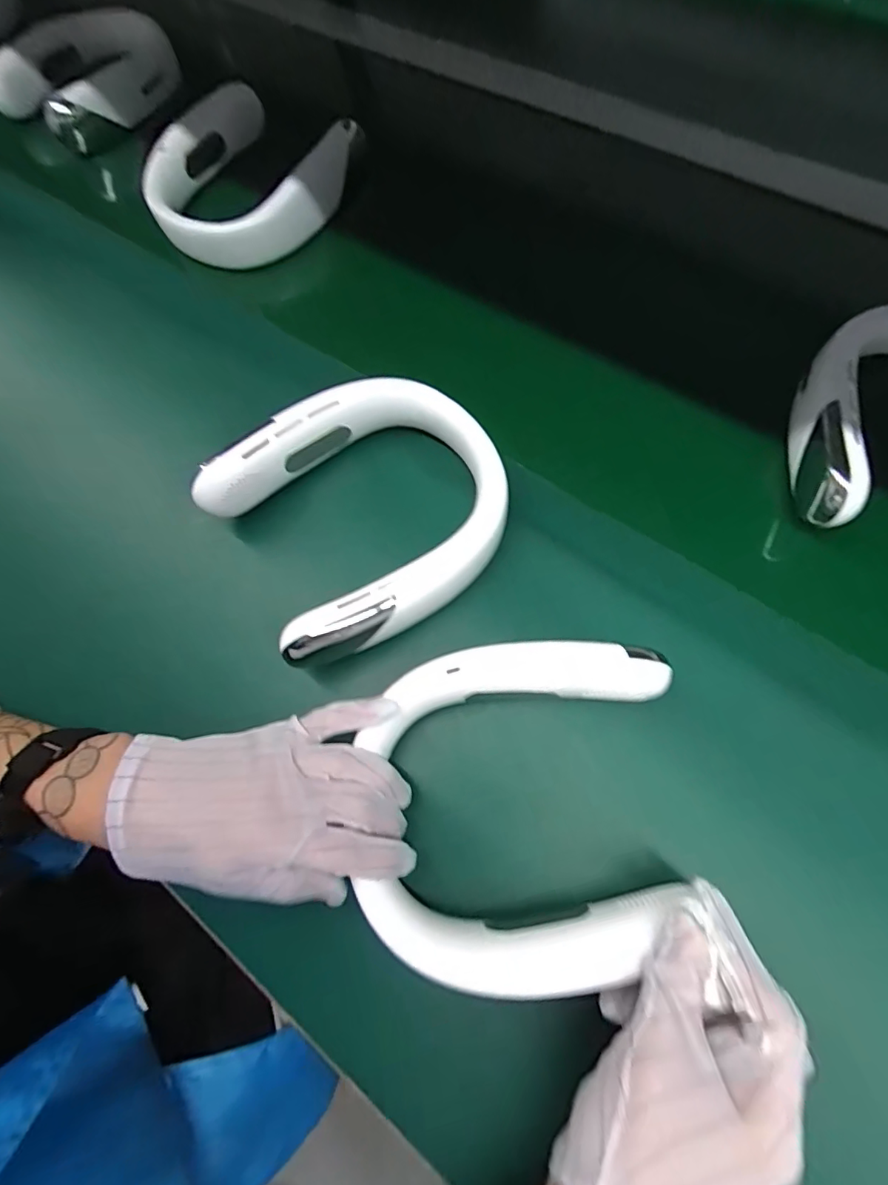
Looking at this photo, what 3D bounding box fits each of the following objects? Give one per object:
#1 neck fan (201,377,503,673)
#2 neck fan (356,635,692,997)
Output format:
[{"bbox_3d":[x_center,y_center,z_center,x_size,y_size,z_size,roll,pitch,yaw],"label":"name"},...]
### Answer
[{"bbox_3d":[-0.057,-0.062,0.376,0.195,0.051,0.191,-33,74,-14],"label":"neck fan"},{"bbox_3d":[0.044,0.121,0.295,0.181,0.046,0.186,6,69,-1],"label":"neck fan"}]

